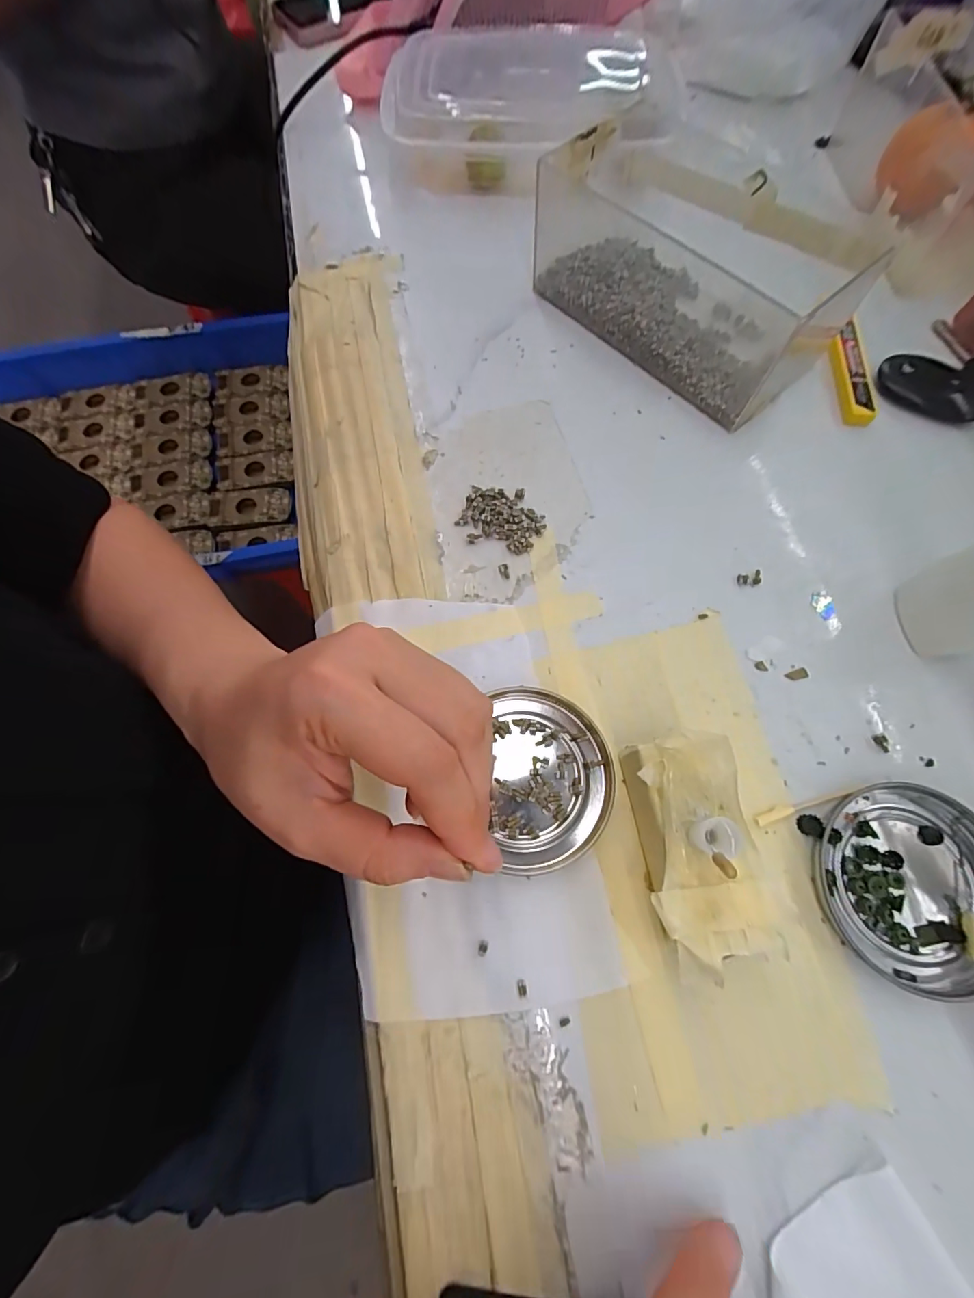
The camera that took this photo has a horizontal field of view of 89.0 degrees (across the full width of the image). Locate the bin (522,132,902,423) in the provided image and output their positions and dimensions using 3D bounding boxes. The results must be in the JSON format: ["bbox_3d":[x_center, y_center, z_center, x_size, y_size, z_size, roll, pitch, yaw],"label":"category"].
[{"bbox_3d":[0.124,-0.232,0.301,0.104,0.063,0.177,-40,74,-13],"label":"bin"}]

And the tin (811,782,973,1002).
[{"bbox_3d":[0.181,0.098,0.208,0.078,0.008,0.077,0,70,1],"label":"tin"}]

